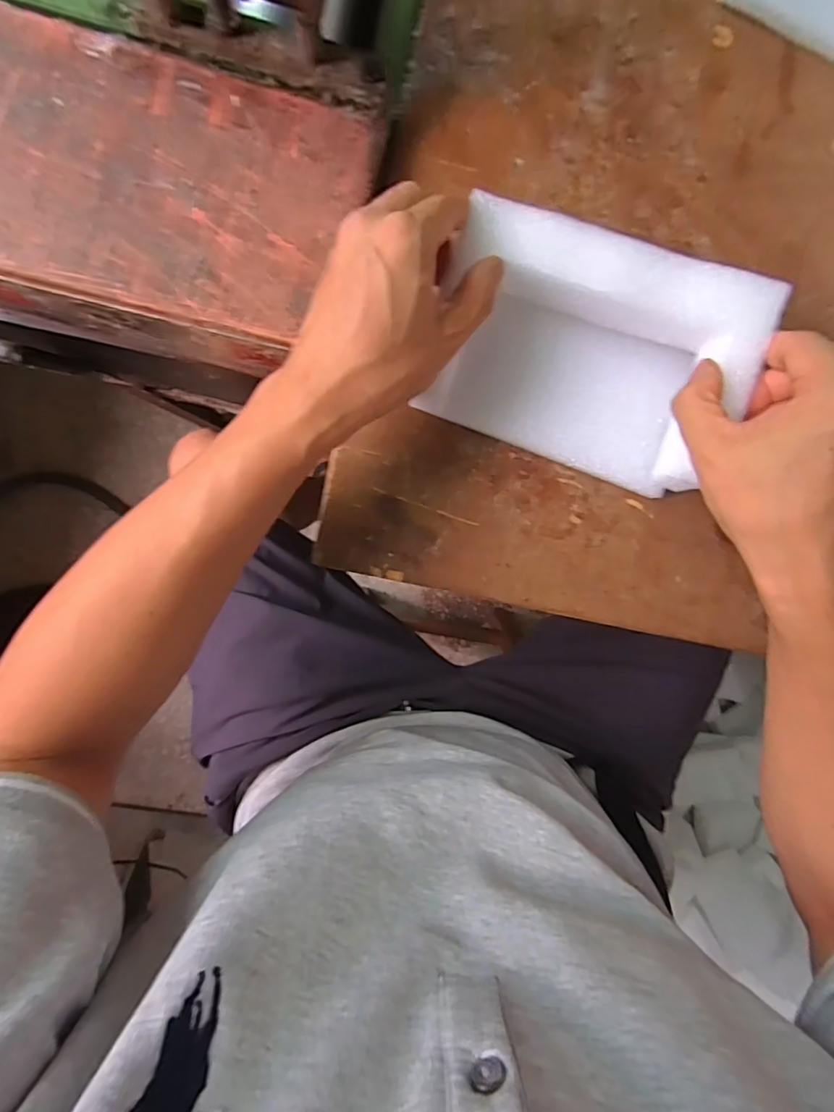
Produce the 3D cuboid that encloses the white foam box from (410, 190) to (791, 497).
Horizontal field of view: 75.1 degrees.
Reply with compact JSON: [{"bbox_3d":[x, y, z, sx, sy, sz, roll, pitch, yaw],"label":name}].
[{"bbox_3d":[0.097,-0.116,0.318,0.176,0.082,0.107,20,93,-5],"label":"white foam box"}]

